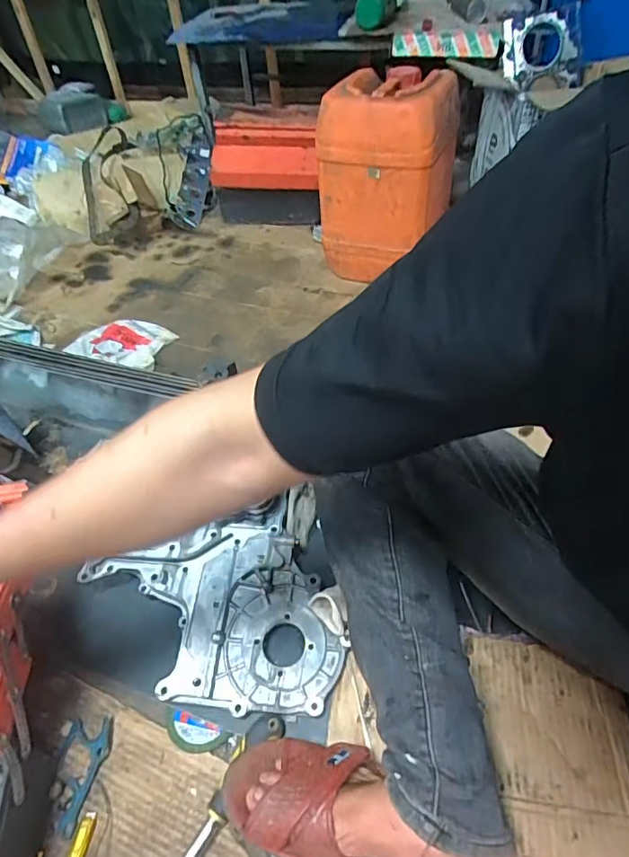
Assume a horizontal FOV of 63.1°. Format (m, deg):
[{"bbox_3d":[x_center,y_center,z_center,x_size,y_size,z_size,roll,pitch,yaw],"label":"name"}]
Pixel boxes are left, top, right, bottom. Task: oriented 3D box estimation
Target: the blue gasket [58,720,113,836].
[{"bbox_3d":[-0.266,0.392,0.580,0.060,0.006,0.108,-11,51,10],"label":"blue gasket"}]

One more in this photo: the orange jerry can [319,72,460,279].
[{"bbox_3d":[0.156,-0.540,1.131,0.286,0.367,0.221,5,48,11],"label":"orange jerry can"}]

